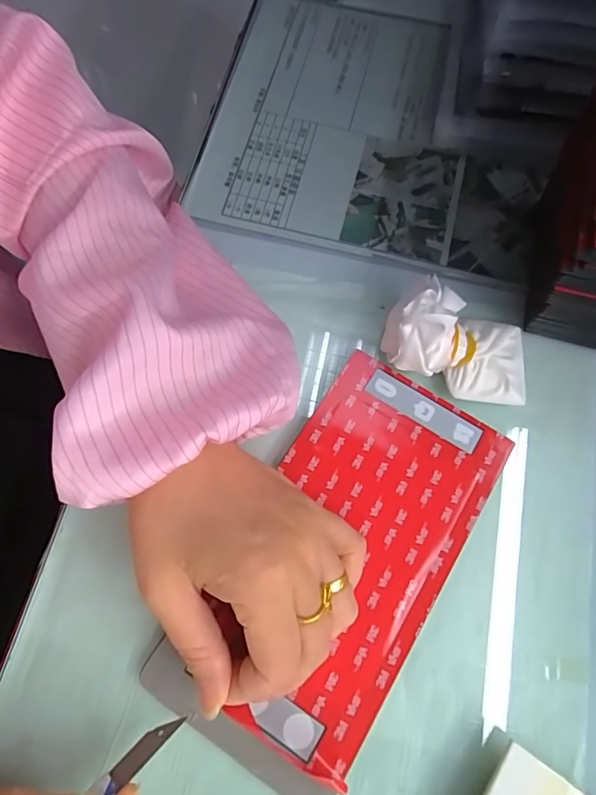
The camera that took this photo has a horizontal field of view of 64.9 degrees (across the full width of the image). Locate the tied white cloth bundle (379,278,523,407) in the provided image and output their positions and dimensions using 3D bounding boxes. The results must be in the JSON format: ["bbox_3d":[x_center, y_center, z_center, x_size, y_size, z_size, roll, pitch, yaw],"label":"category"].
[{"bbox_3d":[0.090,-0.031,0.254,0.082,0.042,0.049,17,71,4],"label":"tied white cloth bundle"}]

